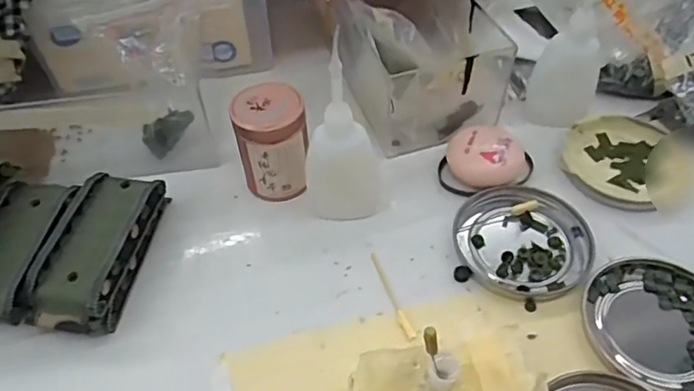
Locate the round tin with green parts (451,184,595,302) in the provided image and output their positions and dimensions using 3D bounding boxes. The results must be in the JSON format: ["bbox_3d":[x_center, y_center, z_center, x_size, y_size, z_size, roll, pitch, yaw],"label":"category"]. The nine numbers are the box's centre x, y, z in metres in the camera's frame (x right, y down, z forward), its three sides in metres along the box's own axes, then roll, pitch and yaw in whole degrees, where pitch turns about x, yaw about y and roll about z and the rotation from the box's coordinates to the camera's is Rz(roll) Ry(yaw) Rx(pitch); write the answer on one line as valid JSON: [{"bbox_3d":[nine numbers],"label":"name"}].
[{"bbox_3d":[0.105,0.025,0.339,0.079,0.008,0.076,-1,50,1],"label":"round tin with green parts"}]

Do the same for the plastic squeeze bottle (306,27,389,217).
[{"bbox_3d":[0.000,-0.030,0.326,0.046,0.109,0.039,2,50,4],"label":"plastic squeeze bottle"}]

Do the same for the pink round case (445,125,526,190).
[{"bbox_3d":[0.092,-0.026,0.371,0.049,0.023,0.044,-13,51,-9],"label":"pink round case"}]

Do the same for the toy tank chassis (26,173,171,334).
[{"bbox_3d":[-0.144,0.031,0.327,0.046,0.035,0.096,8,51,8],"label":"toy tank chassis"}]

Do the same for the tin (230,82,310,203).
[{"bbox_3d":[-0.046,-0.032,0.358,0.042,0.063,0.041,-1,50,1],"label":"tin"}]

